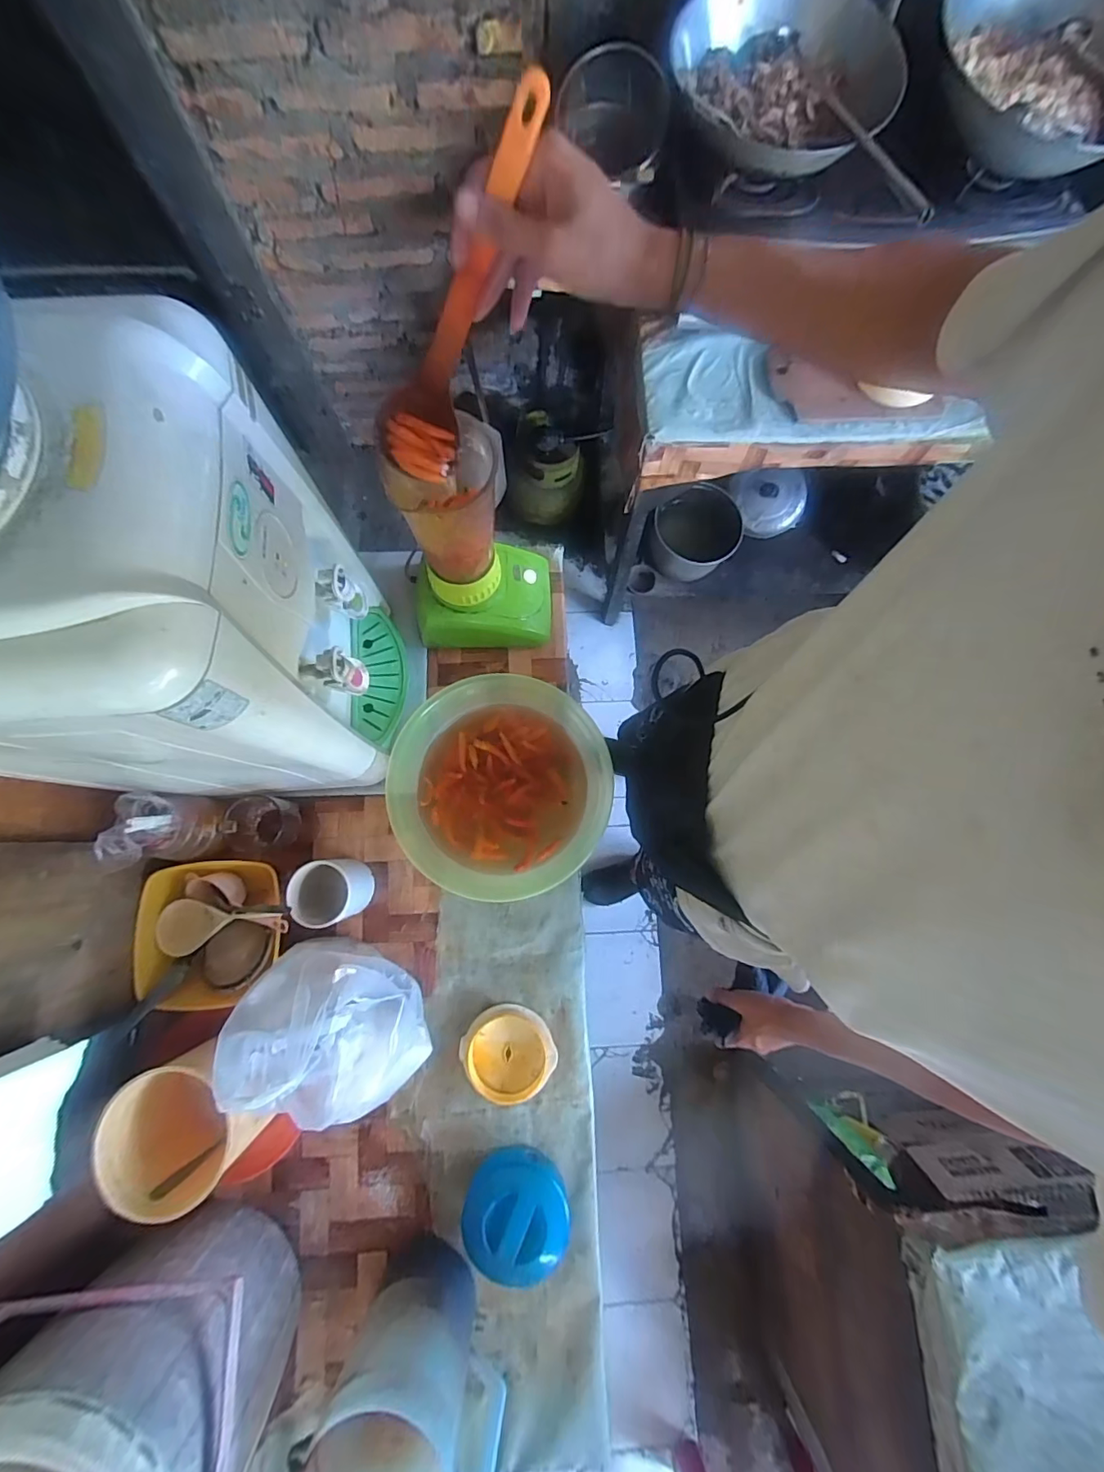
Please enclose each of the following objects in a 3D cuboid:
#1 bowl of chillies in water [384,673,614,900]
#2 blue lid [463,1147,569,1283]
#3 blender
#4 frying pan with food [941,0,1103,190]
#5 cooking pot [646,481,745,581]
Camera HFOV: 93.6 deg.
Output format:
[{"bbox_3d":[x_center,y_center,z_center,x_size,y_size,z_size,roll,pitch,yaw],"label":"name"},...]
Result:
[{"bbox_3d":[-0.074,0.067,0.724,0.274,0.091,0.285,0,79,-1],"label":"bowl of chillies in water"},{"bbox_3d":[-0.043,0.598,0.651,0.129,0.054,0.125,0,79,-1],"label":"blue lid"},{"bbox_3d":[-0.098,-0.240,0.679,0.188,0.315,0.137,-1,79,-1],"label":"blender"},{"bbox_3d":[0.767,-1.036,0.808,0.319,0.116,0.359,0,79,0],"label":"frying pan with food"},{"bbox_3d":[0.407,-0.582,1.469,0.238,0.135,0.258,0,79,-1],"label":"cooking pot"}]

